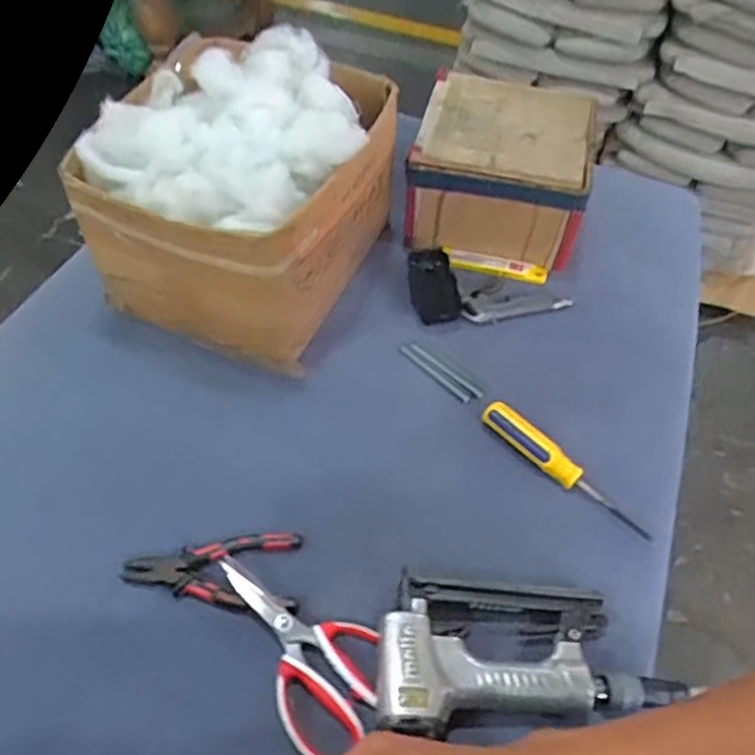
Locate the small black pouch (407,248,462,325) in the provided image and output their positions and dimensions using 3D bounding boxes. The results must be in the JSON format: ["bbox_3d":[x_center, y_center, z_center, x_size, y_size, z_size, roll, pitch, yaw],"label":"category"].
[{"bbox_3d":[0.068,-0.117,0.830,0.056,0.013,0.128,-5,52,-2],"label":"small black pouch"}]

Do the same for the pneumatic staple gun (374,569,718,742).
[{"bbox_3d":[0.127,0.226,0.548,0.248,0.049,0.124,3,52,0],"label":"pneumatic staple gun"}]

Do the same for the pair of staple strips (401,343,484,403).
[{"bbox_3d":[0.070,-0.008,0.754,0.021,0.004,0.107,-36,60,-24],"label":"pair of staple strips"}]

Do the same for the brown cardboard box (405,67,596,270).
[{"bbox_3d":[0.154,-0.268,0.872,0.213,0.136,0.238,9,52,4],"label":"brown cardboard box"}]

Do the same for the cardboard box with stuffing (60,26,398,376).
[{"bbox_3d":[-0.150,-0.212,0.761,0.268,0.232,0.303,19,54,12],"label":"cardboard box with stuffing"}]

